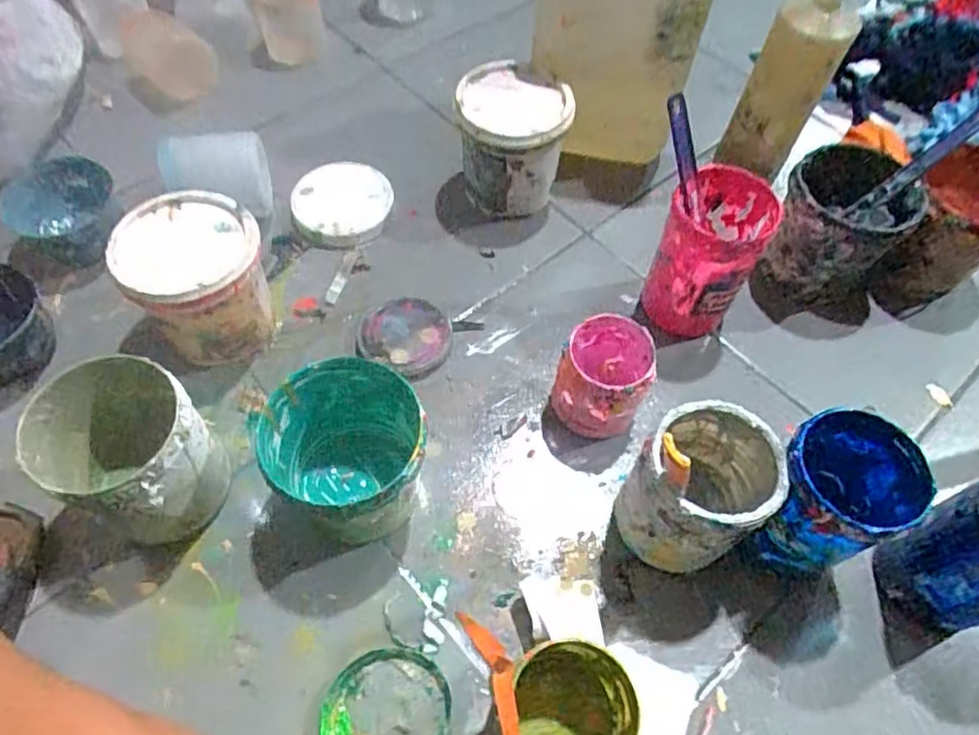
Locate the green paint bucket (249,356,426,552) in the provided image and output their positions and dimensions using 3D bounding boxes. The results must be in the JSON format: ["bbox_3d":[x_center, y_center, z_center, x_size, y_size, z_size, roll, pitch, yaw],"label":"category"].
[{"bbox_3d":[-0.118,0.082,0.549,0.126,0.131,0.121,1,58,-2],"label":"green paint bucket"}]

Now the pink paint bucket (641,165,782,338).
[{"bbox_3d":[0.216,-0.108,0.665,0.094,0.152,0.104,27,61,14],"label":"pink paint bucket"}]

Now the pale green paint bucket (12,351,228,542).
[{"bbox_3d":[-0.289,0.073,0.539,0.122,0.141,0.109,36,63,18],"label":"pale green paint bucket"}]

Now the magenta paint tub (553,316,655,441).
[{"bbox_3d":[0.107,0.010,0.621,0.082,0.097,0.093,13,59,6],"label":"magenta paint tub"}]

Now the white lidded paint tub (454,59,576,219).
[{"bbox_3d":[0.024,-0.252,0.743,0.121,0.131,0.114,0,58,-2],"label":"white lidded paint tub"}]

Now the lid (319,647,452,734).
[{"bbox_3d":[-0.079,0.271,0.496,0.095,0.019,0.101,-6,59,-6],"label":"lid"}]

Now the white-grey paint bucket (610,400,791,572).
[{"bbox_3d":[0.170,0.102,0.535,0.096,0.147,0.111,41,65,20],"label":"white-grey paint bucket"}]

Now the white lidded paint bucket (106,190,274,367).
[{"bbox_3d":[-0.274,-0.077,0.628,0.122,0.132,0.121,1,58,-2],"label":"white lidded paint bucket"}]

